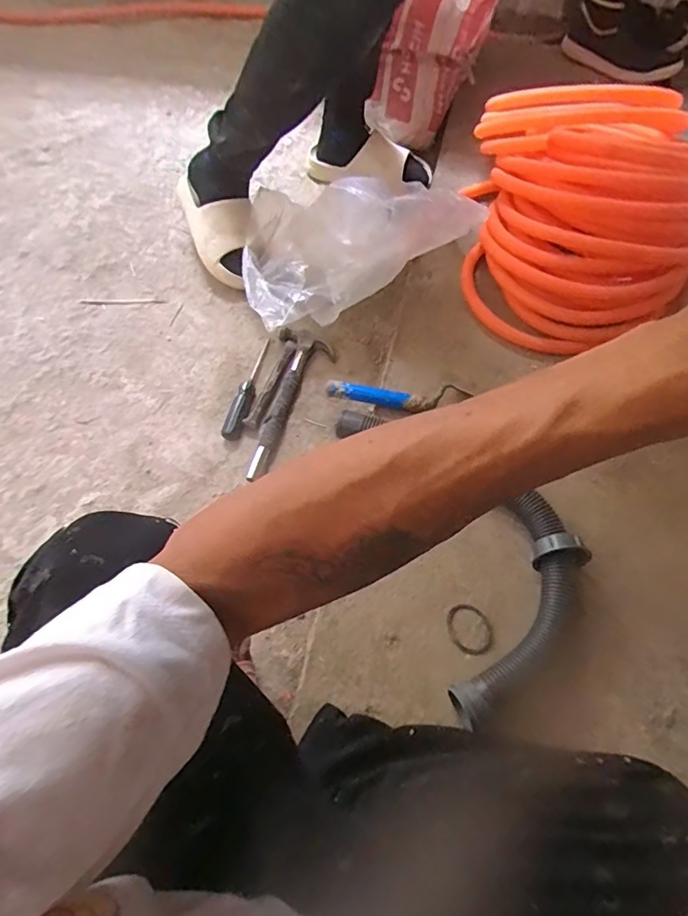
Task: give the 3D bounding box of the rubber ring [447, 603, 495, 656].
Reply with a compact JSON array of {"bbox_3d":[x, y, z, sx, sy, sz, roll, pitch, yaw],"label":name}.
[{"bbox_3d":[0.158,0.215,0.620,0.062,0.004,0.054,40,72,17],"label":"rubber ring"}]

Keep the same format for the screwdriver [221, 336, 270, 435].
[{"bbox_3d":[-0.161,-0.121,0.833,0.019,0.028,0.197,17,67,9],"label":"screwdriver"}]

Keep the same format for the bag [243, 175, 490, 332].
[{"bbox_3d":[0.028,-0.393,0.865,0.426,0.105,0.258,-15,66,-6],"label":"bag"}]

